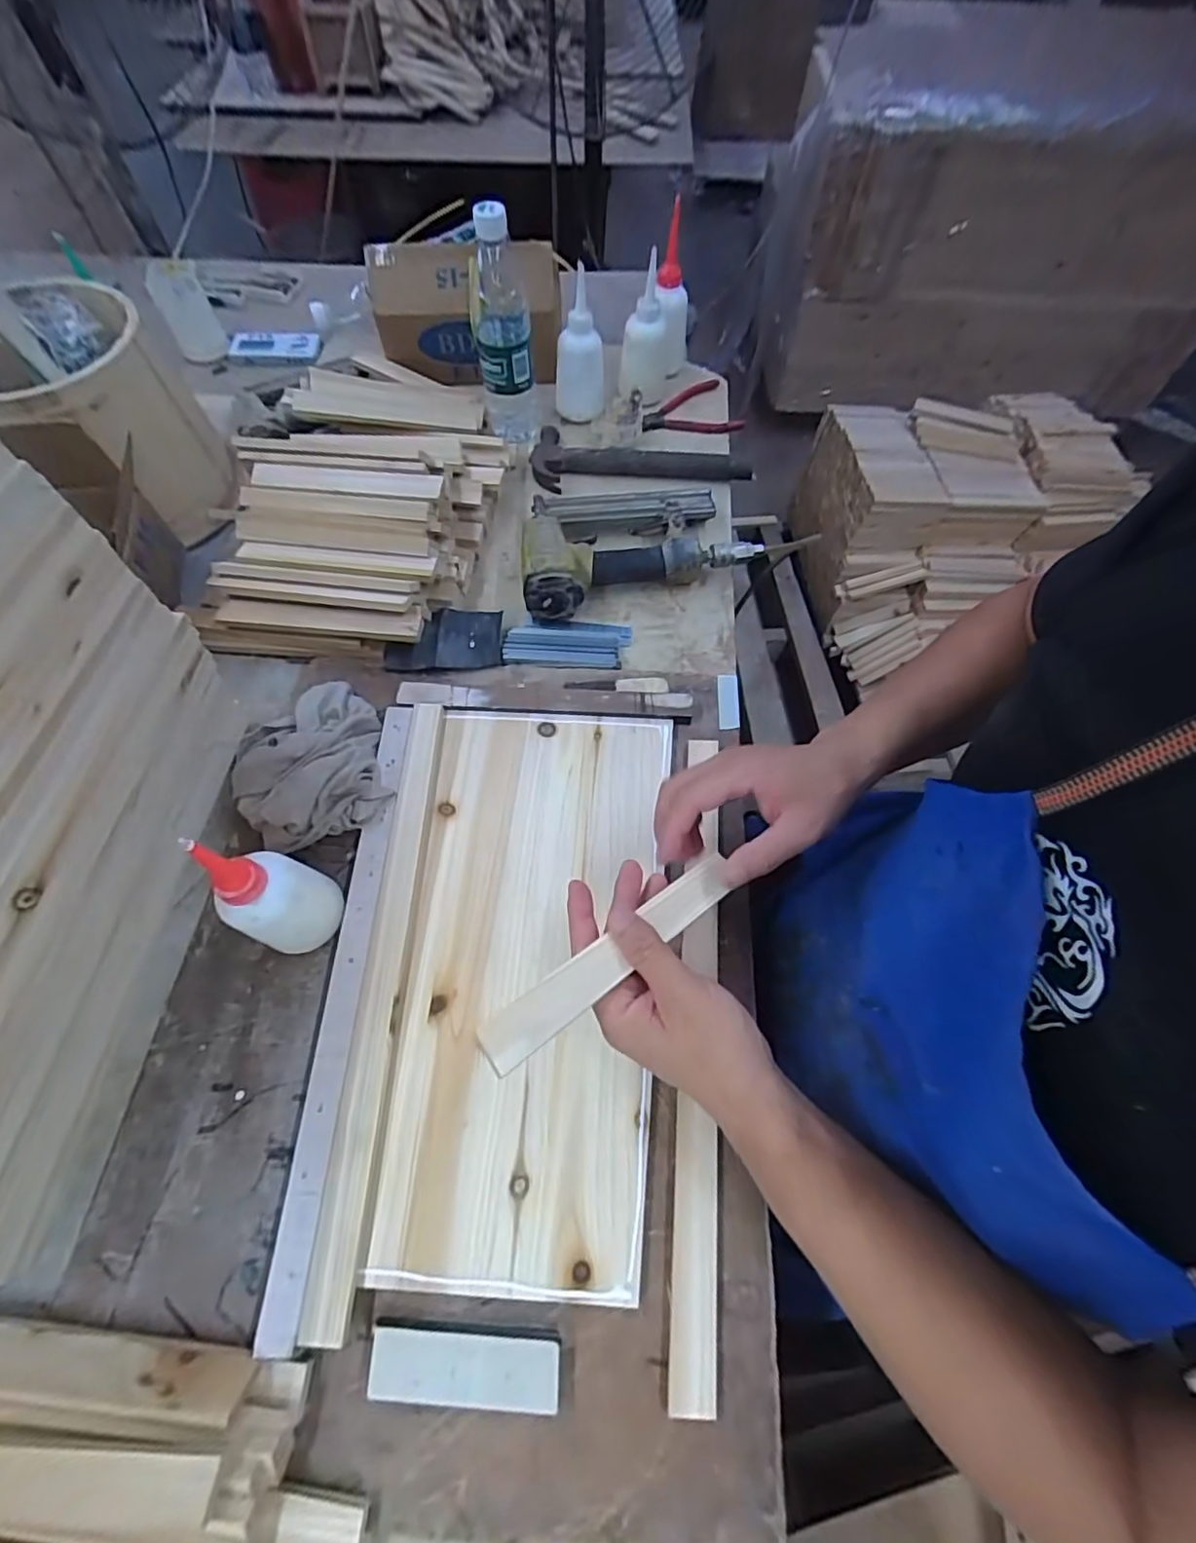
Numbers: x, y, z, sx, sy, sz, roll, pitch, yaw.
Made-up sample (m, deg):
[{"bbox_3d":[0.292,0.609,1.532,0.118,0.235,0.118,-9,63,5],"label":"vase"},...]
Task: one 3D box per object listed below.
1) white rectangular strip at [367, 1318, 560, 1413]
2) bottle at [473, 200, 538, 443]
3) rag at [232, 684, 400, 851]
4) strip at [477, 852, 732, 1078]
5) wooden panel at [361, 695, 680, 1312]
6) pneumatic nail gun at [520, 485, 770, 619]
[{"bbox_3d":[-0.078,0.351,0.341,0.109,0.016,0.034,5,63,2],"label":"white rectangular strip"},{"bbox_3d":[-0.111,-0.511,0.673,0.067,0.225,0.068,-7,63,-3],"label":"bottle"},{"bbox_3d":[-0.259,-0.014,0.508,0.124,0.044,0.153,-22,65,-11],"label":"rag"},{"bbox_3d":[0.015,0.106,0.348,0.193,0.011,0.027,-28,65,-33],"label":"strip"},{"bbox_3d":[-0.055,0.135,0.454,0.197,0.008,0.421,4,63,2],"label":"wooden panel"},{"bbox_3d":[0.042,-0.261,0.636,0.259,0.047,0.157,-10,64,-5],"label":"pneumatic nail gun"}]

